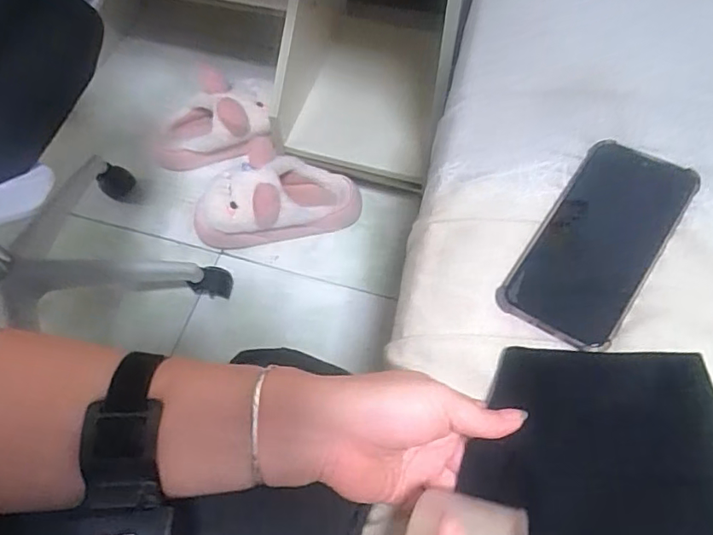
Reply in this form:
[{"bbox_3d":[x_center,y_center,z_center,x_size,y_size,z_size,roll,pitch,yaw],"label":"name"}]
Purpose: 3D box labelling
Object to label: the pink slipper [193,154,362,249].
[{"bbox_3d":[-0.135,-0.113,0.896,0.278,0.116,0.124,-10,62,-3],"label":"pink slipper"}]

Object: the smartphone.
[{"bbox_3d":[0.170,-0.020,0.381,0.078,0.006,0.154,28,75,29],"label":"smartphone"}]

